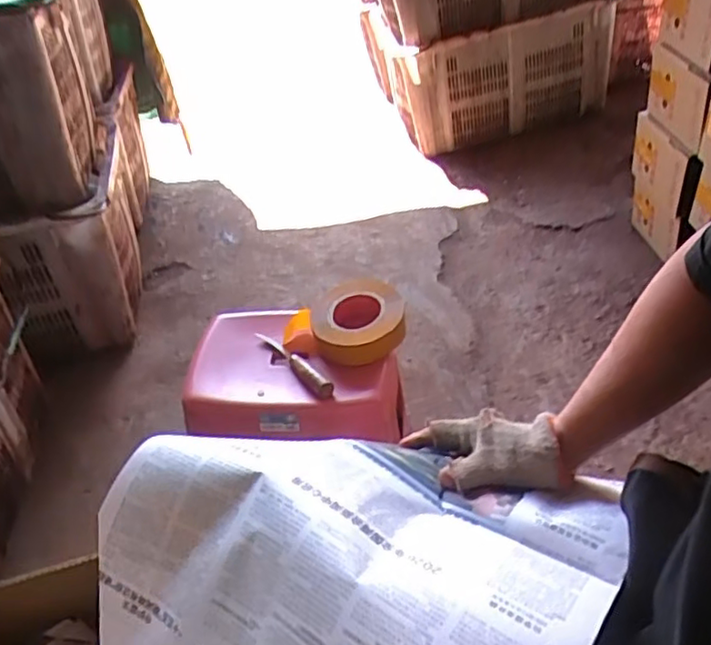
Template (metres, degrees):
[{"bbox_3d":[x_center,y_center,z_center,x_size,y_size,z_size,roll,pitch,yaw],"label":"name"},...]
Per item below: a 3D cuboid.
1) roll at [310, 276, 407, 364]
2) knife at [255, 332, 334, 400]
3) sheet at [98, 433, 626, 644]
[{"bbox_3d":[0.005,-0.003,0.965,0.141,0.052,0.152,-3,40,3],"label":"roll"},{"bbox_3d":[-0.091,0.054,0.933,0.021,0.023,0.187,-27,44,-24],"label":"knife"},{"bbox_3d":[-0.018,0.188,0.494,0.370,0.105,0.283,23,47,30],"label":"sheet"}]

